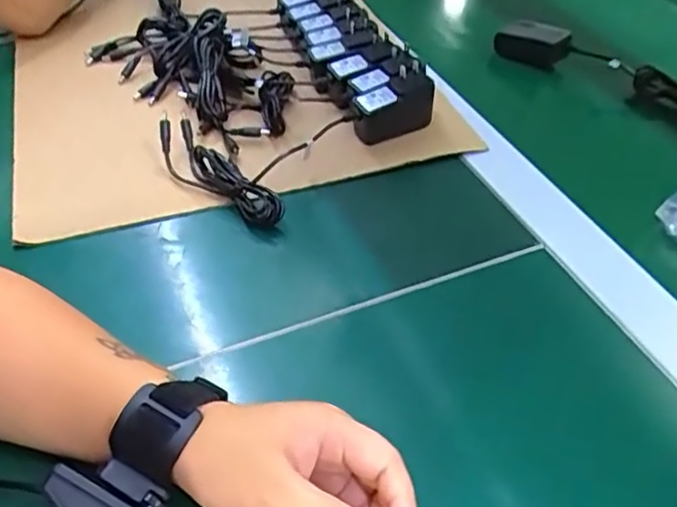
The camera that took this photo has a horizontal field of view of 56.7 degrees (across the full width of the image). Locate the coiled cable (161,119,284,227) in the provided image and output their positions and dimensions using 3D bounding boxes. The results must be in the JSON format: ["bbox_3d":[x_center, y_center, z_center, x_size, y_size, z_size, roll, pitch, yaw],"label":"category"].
[{"bbox_3d":[-0.096,-0.064,0.489,0.034,0.026,0.132,-34,55,-31],"label":"coiled cable"}]

